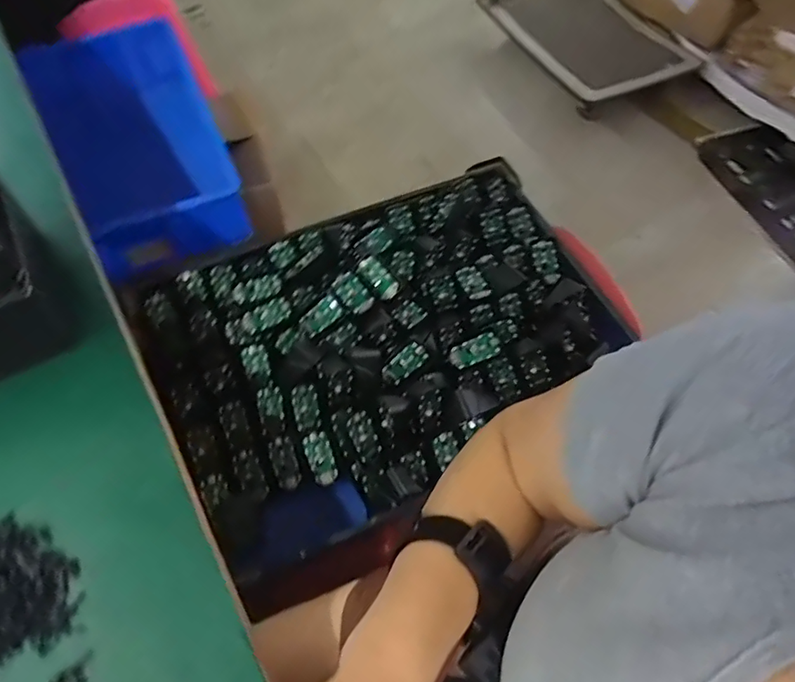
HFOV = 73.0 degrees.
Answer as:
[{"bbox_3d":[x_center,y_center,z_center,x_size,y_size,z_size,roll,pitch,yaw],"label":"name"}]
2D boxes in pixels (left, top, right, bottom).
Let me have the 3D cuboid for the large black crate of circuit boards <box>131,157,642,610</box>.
[{"bbox_3d":[-0.004,0.006,0.726,0.569,0.095,0.435,-24,61,-14],"label":"large black crate of circuit boards"}]

